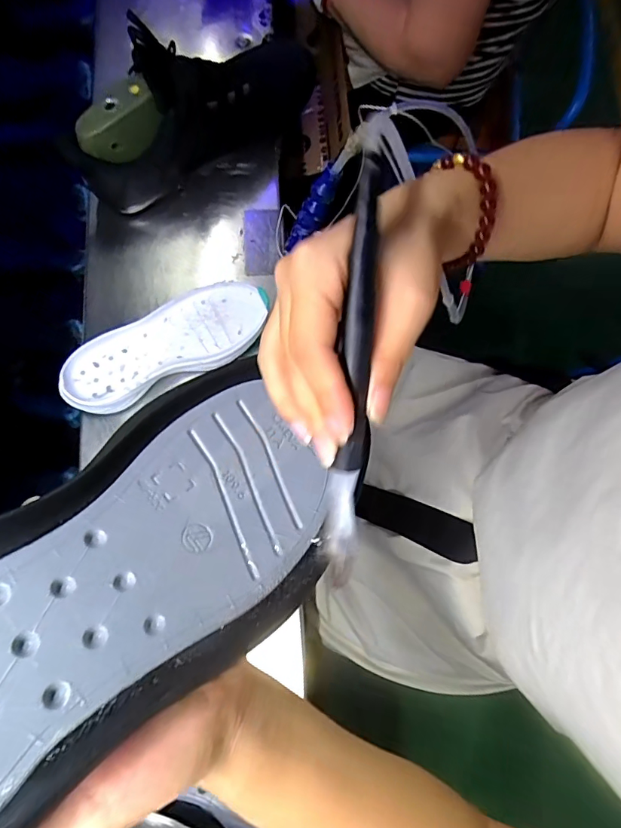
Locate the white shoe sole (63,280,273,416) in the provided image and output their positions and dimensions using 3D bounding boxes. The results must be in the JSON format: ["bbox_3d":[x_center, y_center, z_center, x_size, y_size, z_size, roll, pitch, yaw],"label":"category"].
[{"bbox_3d":[-0.156,-0.076,0.500,0.226,0.031,0.085,-24,81,-5],"label":"white shoe sole"}]

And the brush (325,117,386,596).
[{"bbox_3d":[0.019,-0.015,0.190,0.015,0.014,0.185,3,105,0],"label":"brush"}]

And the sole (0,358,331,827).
[{"bbox_3d":[-0.089,0.072,0.169,0.112,0.024,0.260,49,48,7],"label":"sole"}]

